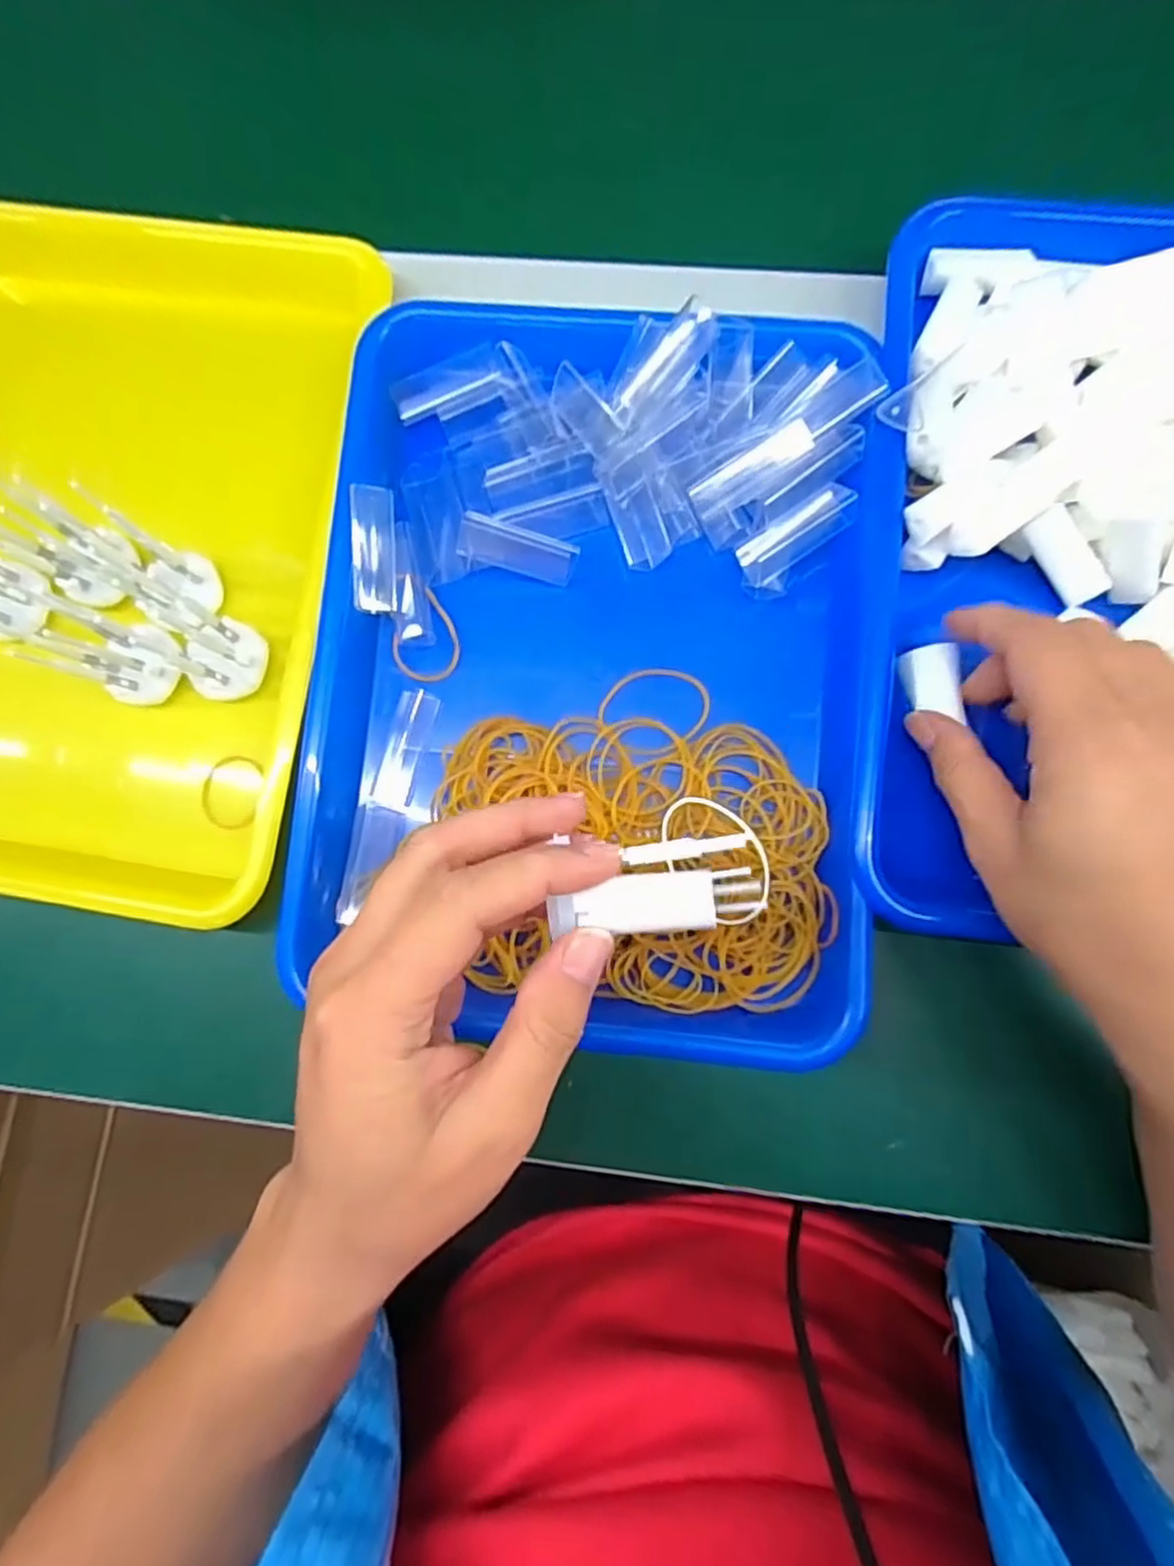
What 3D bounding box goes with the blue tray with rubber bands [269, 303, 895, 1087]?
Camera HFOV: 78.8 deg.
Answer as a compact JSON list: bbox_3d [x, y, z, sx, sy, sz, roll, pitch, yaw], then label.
[{"bbox_3d":[0.002,-0.051,0.327,0.238,0.045,0.324,5,83,4],"label":"blue tray with rubber bands"}]

